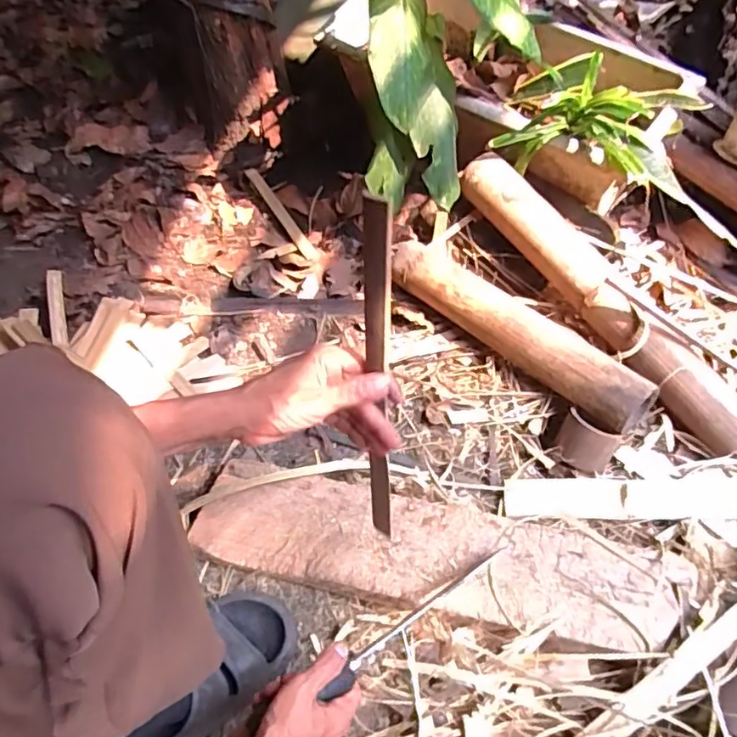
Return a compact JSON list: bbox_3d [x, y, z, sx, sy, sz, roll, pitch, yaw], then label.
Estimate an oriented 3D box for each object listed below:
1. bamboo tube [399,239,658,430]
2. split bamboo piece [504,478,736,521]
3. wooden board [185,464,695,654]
[{"bbox_3d":[0.200,-0.070,0.853,0.092,0.104,0.440,-33,60,-23],"label":"bamboo tube"},{"bbox_3d":[0.365,0.161,0.730,0.381,0.012,0.050,-1,65,2],"label":"split bamboo piece"},{"bbox_3d":[0.072,0.207,0.667,0.530,0.037,0.128,9,53,6],"label":"wooden board"}]

